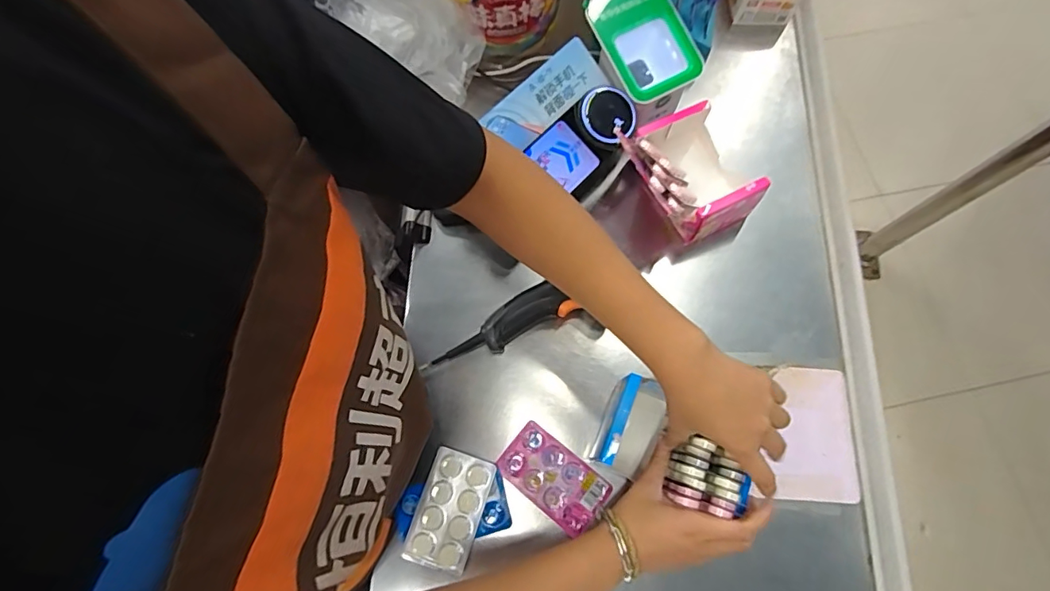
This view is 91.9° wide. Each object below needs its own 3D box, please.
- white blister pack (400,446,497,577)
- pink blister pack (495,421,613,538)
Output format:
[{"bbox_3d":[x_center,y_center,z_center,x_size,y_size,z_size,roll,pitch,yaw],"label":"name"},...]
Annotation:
[{"bbox_3d":[-0.076,0.217,0.512,0.064,0.011,0.109,18,72,3],"label":"white blister pack"},{"bbox_3d":[0.029,0.189,0.526,0.110,0.013,0.065,37,78,9],"label":"pink blister pack"}]

